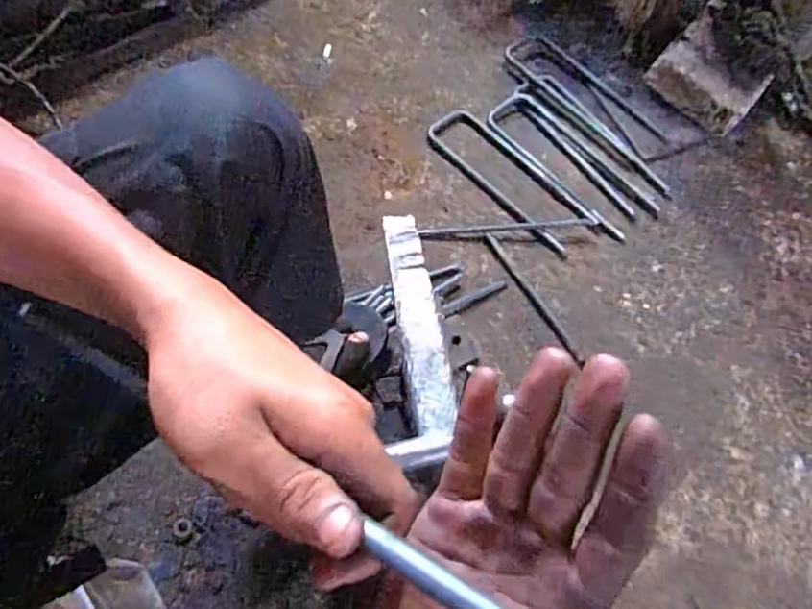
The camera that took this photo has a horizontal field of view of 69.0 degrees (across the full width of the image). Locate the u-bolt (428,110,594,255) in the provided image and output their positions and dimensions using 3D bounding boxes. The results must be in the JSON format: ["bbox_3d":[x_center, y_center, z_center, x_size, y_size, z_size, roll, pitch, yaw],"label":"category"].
[{"bbox_3d":[0.193,-0.244,1.106,0.124,0.017,0.352,-37,70,-19],"label":"u-bolt"}]

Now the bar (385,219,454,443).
[{"bbox_3d":[0.011,0.013,0.578,0.041,0.010,0.231,-8,64,-7],"label":"bar"}]

